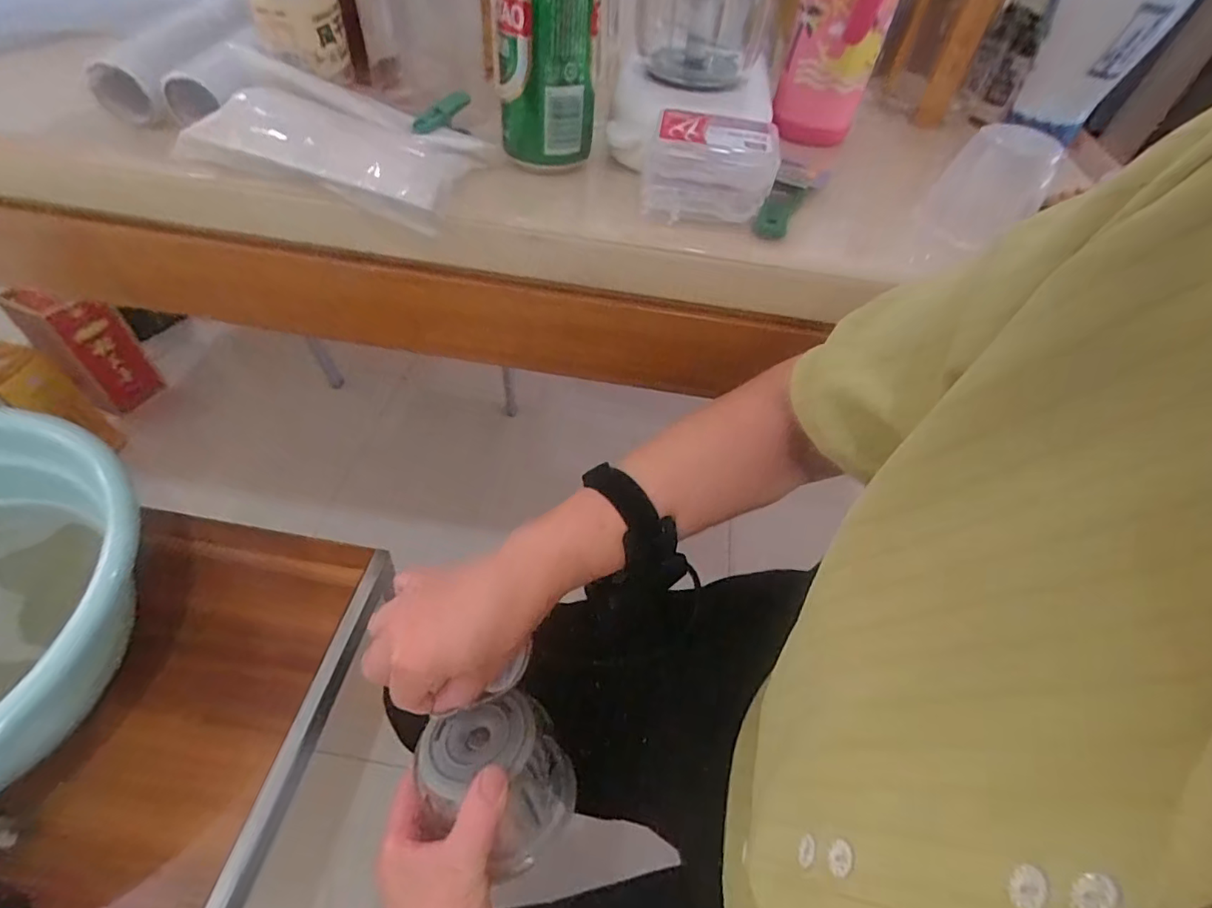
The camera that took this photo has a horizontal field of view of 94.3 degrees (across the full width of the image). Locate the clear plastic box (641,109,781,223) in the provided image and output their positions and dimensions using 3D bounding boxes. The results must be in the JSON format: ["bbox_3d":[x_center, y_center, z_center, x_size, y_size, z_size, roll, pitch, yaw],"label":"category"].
[{"bbox_3d":[0.065,-0.184,0.362,0.078,0.051,0.036,7,49,0],"label":"clear plastic box"}]

